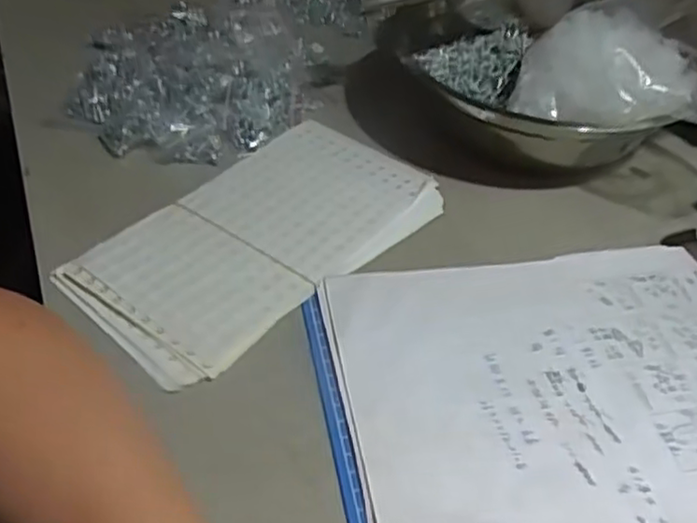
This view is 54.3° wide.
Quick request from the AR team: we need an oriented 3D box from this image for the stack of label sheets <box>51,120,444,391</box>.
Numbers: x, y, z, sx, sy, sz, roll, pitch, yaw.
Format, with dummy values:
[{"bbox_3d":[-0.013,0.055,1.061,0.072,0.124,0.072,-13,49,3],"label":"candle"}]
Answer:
[{"bbox_3d":[-0.056,-0.023,0.453,0.134,0.010,0.247,34,50,29],"label":"stack of label sheets"}]

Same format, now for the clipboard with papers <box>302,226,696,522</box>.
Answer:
[{"bbox_3d":[0.150,0.062,0.362,0.319,0.045,0.238,-5,43,-10],"label":"clipboard with papers"}]

